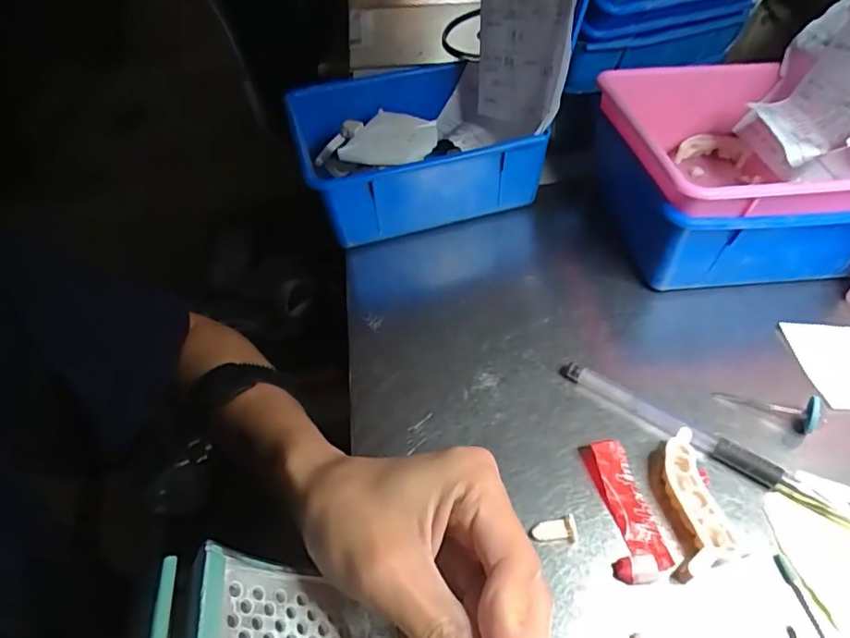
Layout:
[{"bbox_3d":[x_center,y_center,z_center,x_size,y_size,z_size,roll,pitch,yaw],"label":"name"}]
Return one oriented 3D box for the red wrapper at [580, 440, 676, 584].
[{"bbox_3d":[0.093,0.088,0.257,0.026,0.009,0.067,-8,47,-5],"label":"red wrapper"}]

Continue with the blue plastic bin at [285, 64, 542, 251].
[{"bbox_3d":[-0.015,-0.135,0.435,0.161,0.071,0.156,-14,48,-10],"label":"blue plastic bin"}]

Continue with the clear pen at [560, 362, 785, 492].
[{"bbox_3d":[0.125,0.052,0.288,0.114,0.012,0.009,31,56,27],"label":"clear pen"}]

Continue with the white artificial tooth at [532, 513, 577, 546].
[{"bbox_3d":[0.060,0.098,0.254,0.020,0.005,0.011,-10,46,10],"label":"white artificial tooth"}]

